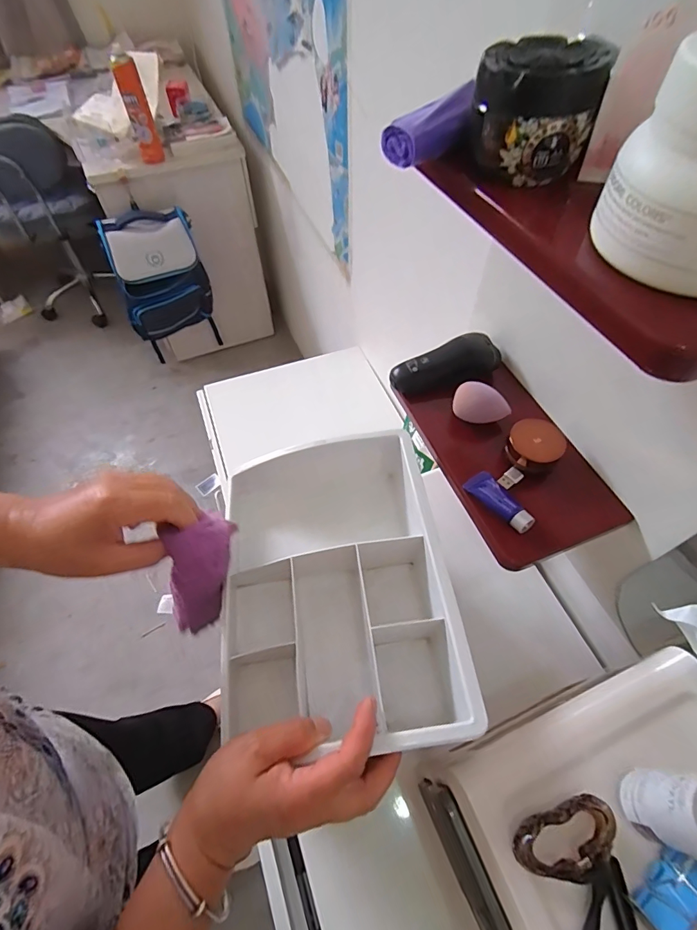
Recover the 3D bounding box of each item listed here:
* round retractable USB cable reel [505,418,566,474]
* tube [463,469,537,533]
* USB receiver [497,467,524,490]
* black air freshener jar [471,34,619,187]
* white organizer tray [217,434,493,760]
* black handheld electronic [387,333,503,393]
[{"bbox_3d":[0.180,-0.019,0.417,0.048,0.024,0.047,0,56,0],"label":"round retractable USB cable reel"},{"bbox_3d":[0.138,0.032,0.393,0.024,0.017,0.068,-28,60,-17],"label":"tube"},{"bbox_3d":[0.155,0.013,0.412,0.025,0.004,0.014,-32,61,-19],"label":"USB receiver"},{"bbox_3d":[0.101,-0.197,0.240,0.062,0.055,0.058,9,56,6],"label":"black air freshener jar"},{"bbox_3d":[-0.016,0.106,0.401,0.198,0.080,0.276,-9,55,-4],"label":"white organizer tray"},{"bbox_3d":[0.106,-0.113,0.481,0.118,0.028,0.046,-19,58,-12],"label":"black handheld electronic"}]

